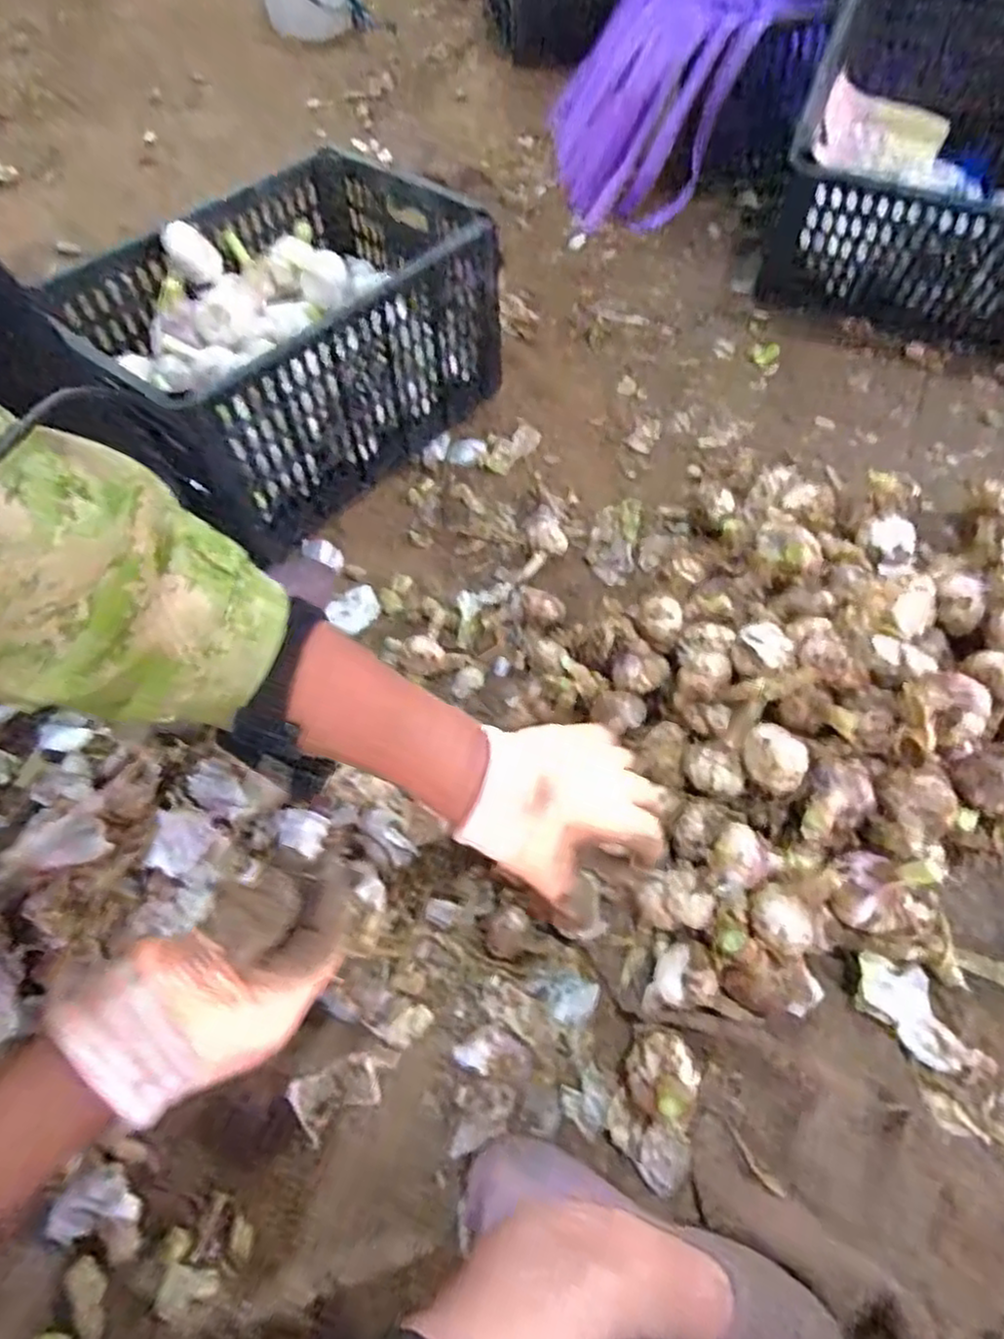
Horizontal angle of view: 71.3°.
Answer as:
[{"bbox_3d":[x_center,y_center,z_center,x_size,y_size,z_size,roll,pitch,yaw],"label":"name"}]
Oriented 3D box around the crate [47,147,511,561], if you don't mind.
[{"bbox_3d":[-0.251,-0.390,0.845,0.310,0.225,0.447,34,66,20],"label":"crate"}]

